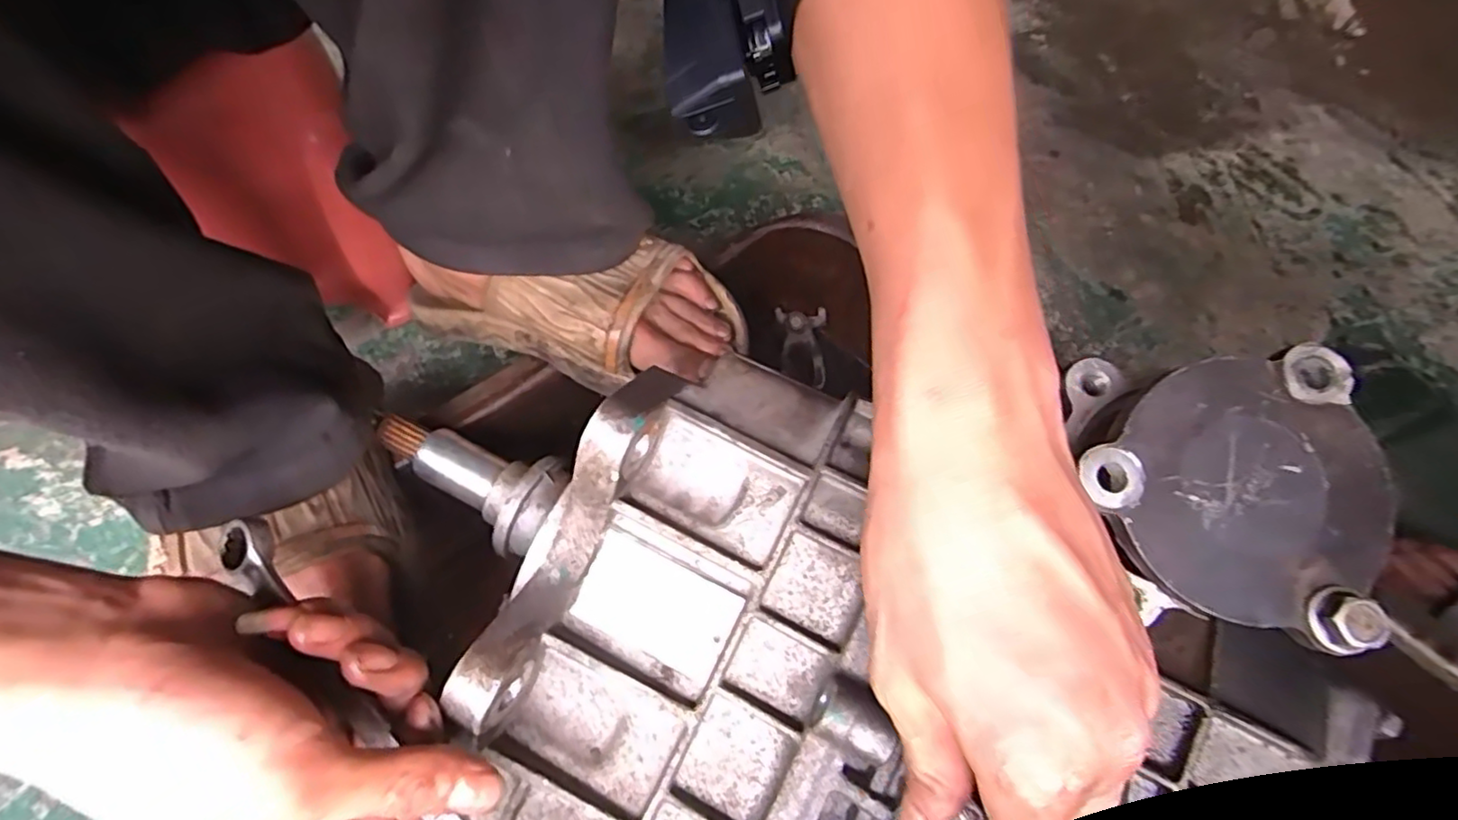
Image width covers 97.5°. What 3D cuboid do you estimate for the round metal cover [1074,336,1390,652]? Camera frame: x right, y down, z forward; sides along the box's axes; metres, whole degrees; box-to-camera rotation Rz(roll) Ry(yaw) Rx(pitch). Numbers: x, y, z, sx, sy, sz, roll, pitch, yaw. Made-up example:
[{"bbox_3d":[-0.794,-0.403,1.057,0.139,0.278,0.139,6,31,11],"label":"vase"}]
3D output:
[{"bbox_3d":[0.151,0.025,0.180,0.076,0.009,0.080,0,80,2],"label":"round metal cover"}]

